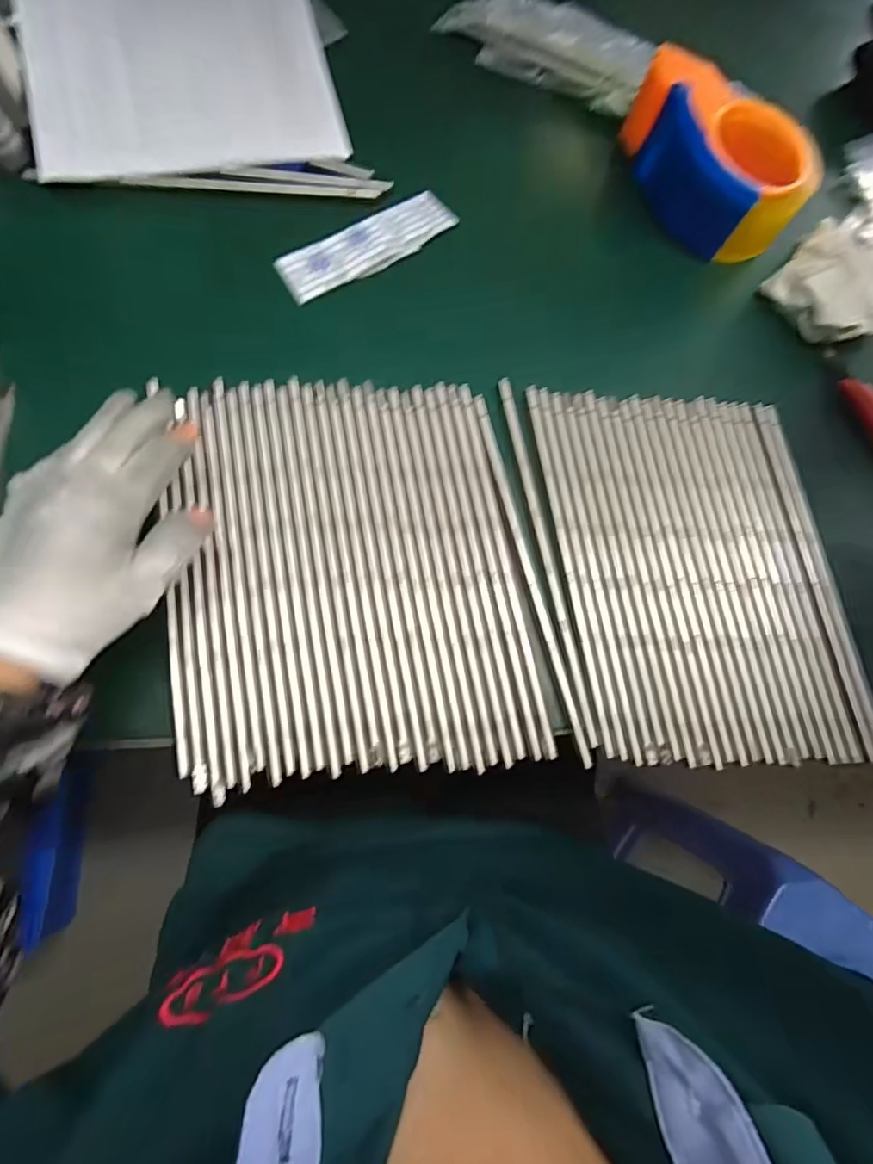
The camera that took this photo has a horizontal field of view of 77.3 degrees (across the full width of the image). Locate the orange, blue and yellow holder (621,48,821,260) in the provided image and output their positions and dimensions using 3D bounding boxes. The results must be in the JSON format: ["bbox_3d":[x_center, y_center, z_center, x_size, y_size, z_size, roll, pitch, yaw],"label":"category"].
[{"bbox_3d":[0.211,-0.321,0.409,0.094,0.072,0.140,-31,73,-11],"label":"orange, blue and yellow holder"}]

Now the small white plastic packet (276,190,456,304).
[{"bbox_3d":[-0.050,-0.245,0.397,0.134,0.005,0.042,-34,81,-10],"label":"small white plastic packet"}]

